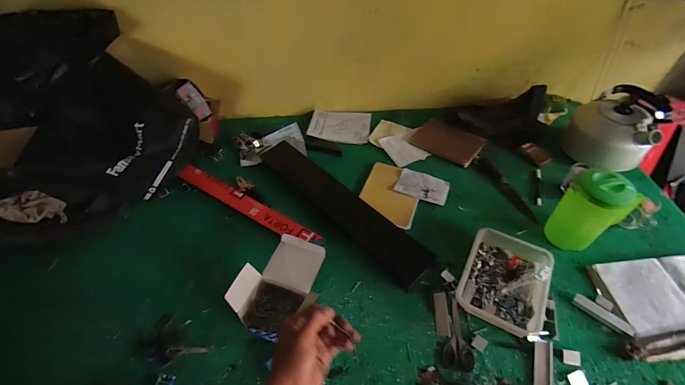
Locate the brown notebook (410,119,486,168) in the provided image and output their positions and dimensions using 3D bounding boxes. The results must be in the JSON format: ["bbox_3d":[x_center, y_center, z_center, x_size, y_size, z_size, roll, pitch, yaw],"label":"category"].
[{"bbox_3d":[0.345,-0.169,1.067,0.210,0.016,0.125,28,75,24],"label":"brown notebook"}]

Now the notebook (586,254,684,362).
[{"bbox_3d":[0.756,0.236,0.702,0.323,0.023,0.205,-5,49,-2],"label":"notebook"}]

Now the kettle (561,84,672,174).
[{"bbox_3d":[0.790,-0.181,0.957,0.219,0.182,0.214,-37,57,-26],"label":"kettle"}]

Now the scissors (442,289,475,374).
[{"bbox_3d":[0.249,0.294,0.694,0.059,0.009,0.158,8,50,9],"label":"scissors"}]

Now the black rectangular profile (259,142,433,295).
[{"bbox_3d":[-0.023,0.029,0.909,0.107,0.043,0.608,-36,57,-26],"label":"black rectangular profile"}]

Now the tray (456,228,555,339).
[{"bbox_3d":[0.368,0.199,0.733,0.174,0.061,0.224,22,53,20],"label":"tray"}]

